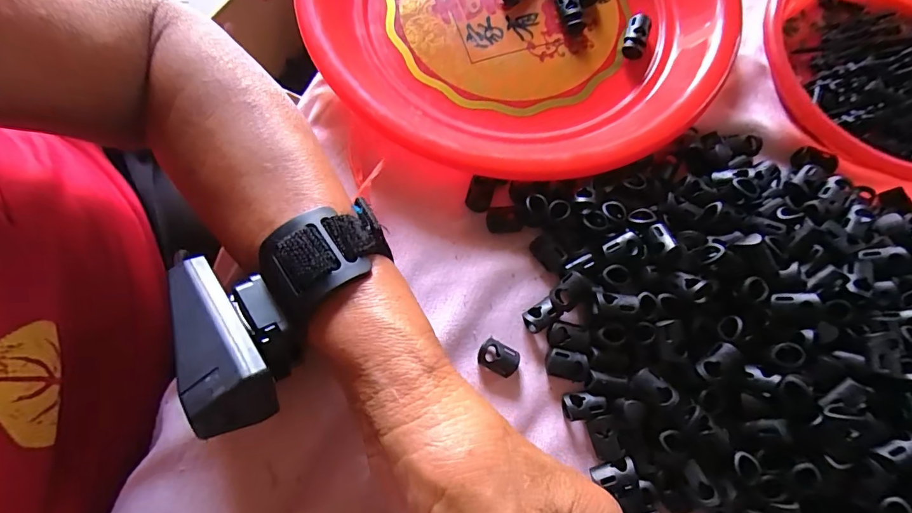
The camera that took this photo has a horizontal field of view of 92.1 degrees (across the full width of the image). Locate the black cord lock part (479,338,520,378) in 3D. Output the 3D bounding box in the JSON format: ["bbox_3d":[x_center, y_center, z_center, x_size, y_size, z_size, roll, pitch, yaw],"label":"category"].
[{"bbox_3d":[0.021,0.051,0.221,0.020,0.008,0.014,25,74,6],"label":"black cord lock part"}]

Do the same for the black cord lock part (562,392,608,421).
[{"bbox_3d":[0.062,0.072,0.213,0.020,0.006,0.012,-8,73,-4],"label":"black cord lock part"}]

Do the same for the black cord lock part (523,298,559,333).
[{"bbox_3d":[0.043,0.031,0.226,0.016,0.011,0.012,-32,76,-11],"label":"black cord lock part"}]

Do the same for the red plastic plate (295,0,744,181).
[{"bbox_3d":[0.038,-0.165,0.271,0.253,0.034,0.254,1,73,-2],"label":"red plastic plate"}]

